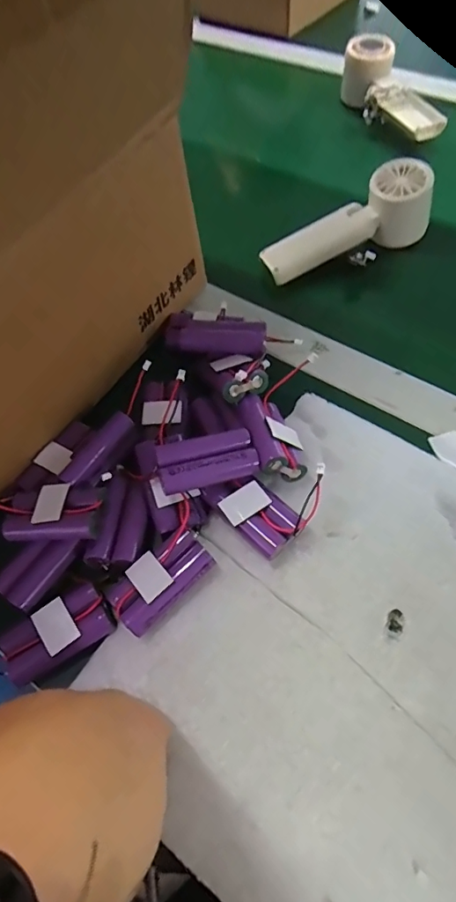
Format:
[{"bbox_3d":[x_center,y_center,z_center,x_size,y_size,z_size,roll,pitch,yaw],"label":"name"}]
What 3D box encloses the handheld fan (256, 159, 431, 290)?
[{"bbox_3d":[0.108,-0.212,0.456,0.158,0.058,0.041,-21,59,-8],"label":"handheld fan"}]

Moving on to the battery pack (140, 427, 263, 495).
[{"bbox_3d":[-0.017,0.005,0.329,0.072,0.021,0.037,-16,59,-5],"label":"battery pack"}]

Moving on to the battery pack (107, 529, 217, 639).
[{"bbox_3d":[-0.043,0.081,0.313,0.066,0.019,0.035,-38,63,-17],"label":"battery pack"}]

